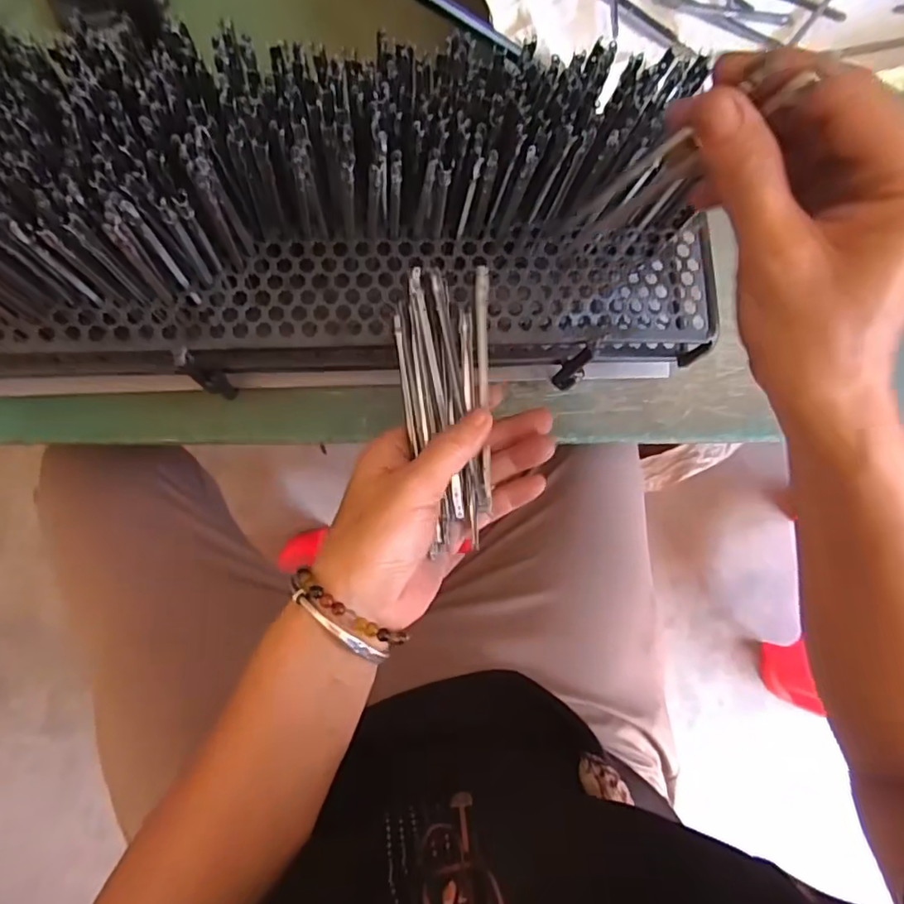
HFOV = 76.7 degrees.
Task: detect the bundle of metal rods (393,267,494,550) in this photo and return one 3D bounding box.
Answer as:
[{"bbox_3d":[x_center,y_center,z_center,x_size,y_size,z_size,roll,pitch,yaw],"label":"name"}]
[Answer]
[{"bbox_3d":[0.000,-0.024,0.301,0.050,0.011,0.144,-5,87,-7],"label":"bundle of metal rods"}]

